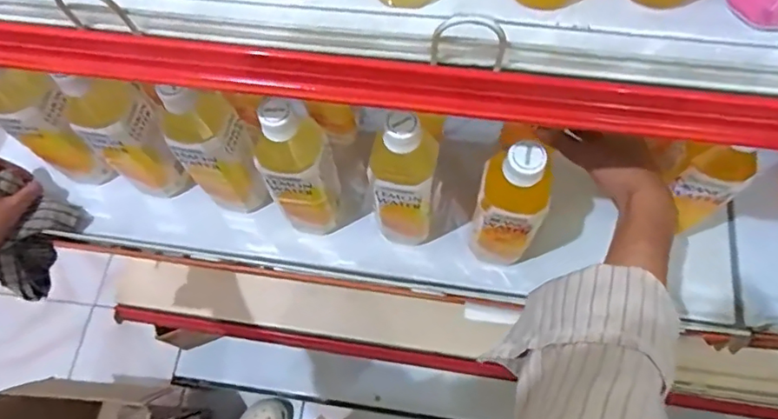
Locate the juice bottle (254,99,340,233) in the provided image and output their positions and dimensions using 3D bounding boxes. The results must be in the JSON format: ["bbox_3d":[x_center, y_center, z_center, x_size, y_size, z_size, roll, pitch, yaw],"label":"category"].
[{"bbox_3d":[-0.088,-0.037,0.524,0.068,0.196,0.062,-29,70,-8],"label":"juice bottle"}]

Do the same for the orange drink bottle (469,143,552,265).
[{"bbox_3d":[0.111,0.003,0.502,0.060,0.199,0.056,7,69,6],"label":"orange drink bottle"}]

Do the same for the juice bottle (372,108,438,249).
[{"bbox_3d":[0.015,-0.019,0.515,0.057,0.194,0.051,9,69,7],"label":"juice bottle"}]

